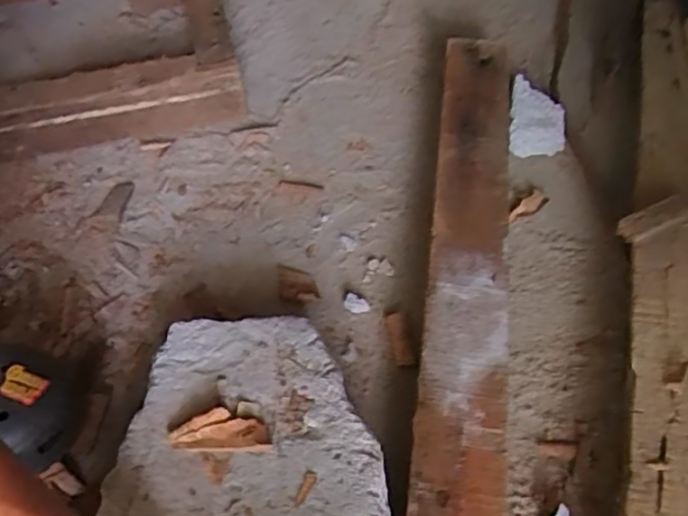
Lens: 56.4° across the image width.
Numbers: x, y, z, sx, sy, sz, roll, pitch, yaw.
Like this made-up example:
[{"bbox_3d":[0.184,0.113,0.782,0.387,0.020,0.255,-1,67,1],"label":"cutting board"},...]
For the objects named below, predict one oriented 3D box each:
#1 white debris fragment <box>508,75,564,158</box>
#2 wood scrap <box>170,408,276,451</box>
[{"bbox_3d":[0.180,-0.131,0.600,0.055,0.007,0.076,8,81,-14],"label":"white debris fragment"},{"bbox_3d":[-0.074,0.103,0.381,0.057,0.005,0.024,0,75,-3],"label":"wood scrap"}]

